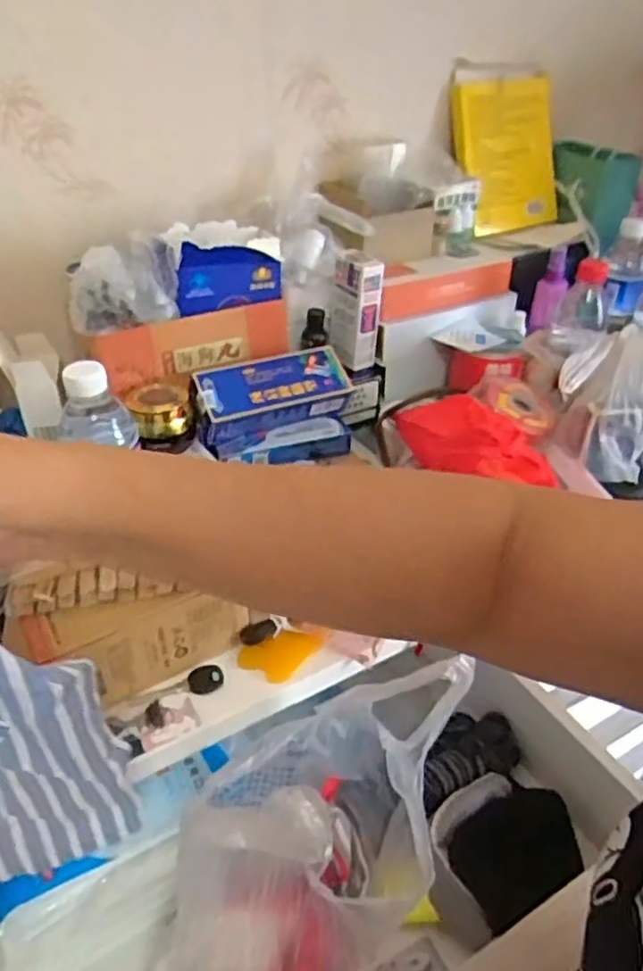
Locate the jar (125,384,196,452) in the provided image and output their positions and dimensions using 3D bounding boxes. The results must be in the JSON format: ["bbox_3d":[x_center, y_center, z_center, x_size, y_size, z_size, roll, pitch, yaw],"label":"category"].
[{"bbox_3d":[-0.155,-0.068,0.664,0.057,0.046,0.060,0,36,0],"label":"jar"}]

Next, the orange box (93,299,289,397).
[{"bbox_3d":[-0.123,-0.145,0.700,0.201,0.066,0.033,-16,39,-20],"label":"orange box"}]

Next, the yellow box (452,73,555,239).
[{"bbox_3d":[0.238,-0.423,0.876,0.153,0.179,0.026,-18,25,-23],"label":"yellow box"}]

